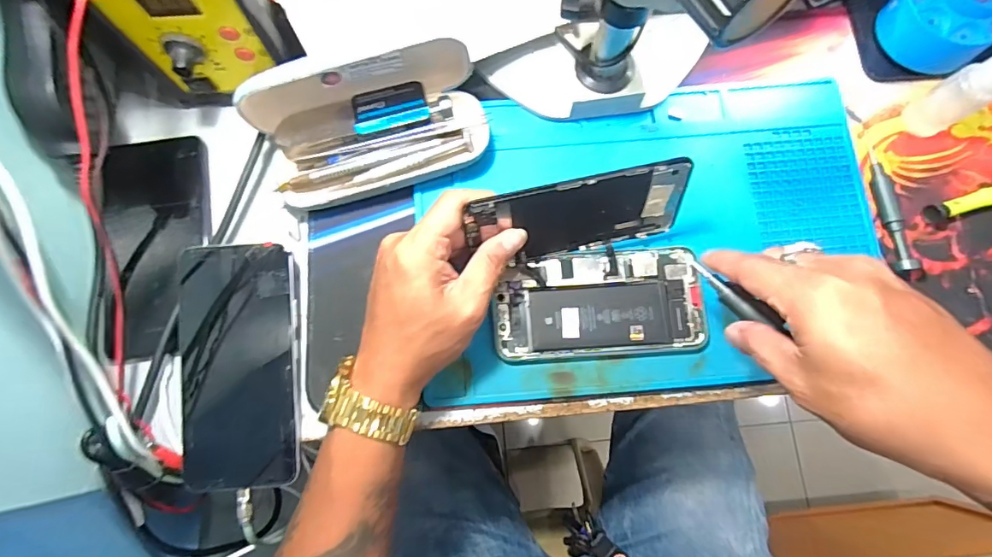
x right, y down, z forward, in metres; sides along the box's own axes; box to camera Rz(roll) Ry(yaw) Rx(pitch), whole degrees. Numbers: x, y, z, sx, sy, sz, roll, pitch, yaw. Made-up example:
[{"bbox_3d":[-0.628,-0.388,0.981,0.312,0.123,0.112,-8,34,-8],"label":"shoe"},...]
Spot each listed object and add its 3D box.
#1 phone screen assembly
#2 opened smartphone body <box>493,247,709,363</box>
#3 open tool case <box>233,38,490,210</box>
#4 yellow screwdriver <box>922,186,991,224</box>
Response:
[{"bbox_3d":[0.055,-0.041,0.324,0.142,0.073,0.008,-12,59,-3],"label":"phone screen assembly"},{"bbox_3d":[0.074,0.020,0.351,0.147,0.010,0.073,-4,79,0],"label":"opened smartphone body"},{"bbox_3d":[-0.090,-0.112,0.351,0.160,0.064,0.087,-17,79,-3],"label":"open tool case"},{"bbox_3d":[0.383,-0.067,0.362,0.132,0.012,0.013,-18,79,-3],"label":"yellow screwdriver"}]

